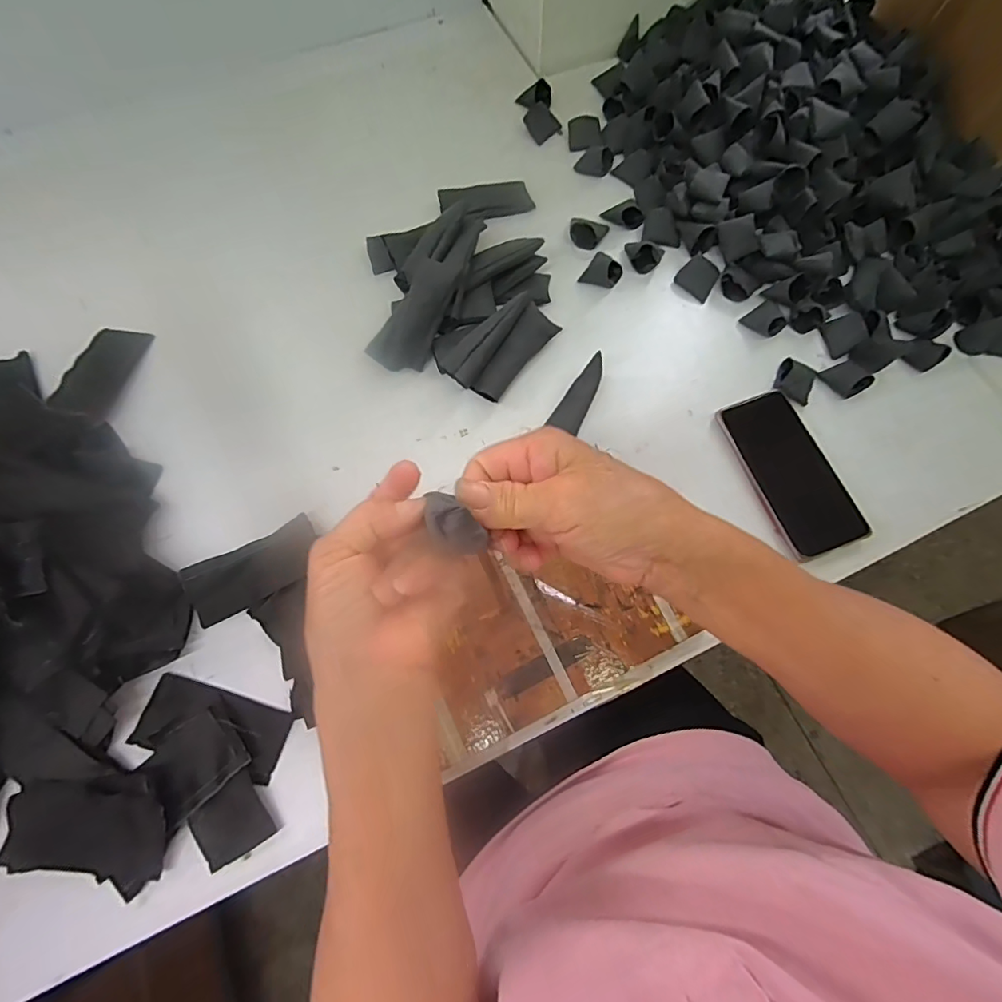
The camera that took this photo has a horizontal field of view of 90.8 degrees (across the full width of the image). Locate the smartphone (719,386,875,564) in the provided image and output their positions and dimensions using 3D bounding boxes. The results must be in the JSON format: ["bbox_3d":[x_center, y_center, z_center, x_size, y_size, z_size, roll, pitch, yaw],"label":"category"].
[{"bbox_3d":[0.275,-0.030,0.469,0.079,0.011,0.161,-18,73,-6],"label":"smartphone"}]

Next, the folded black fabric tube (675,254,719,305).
[{"bbox_3d":[0.215,-0.244,0.536,0.039,0.017,0.036,35,75,11],"label":"folded black fabric tube"}]

